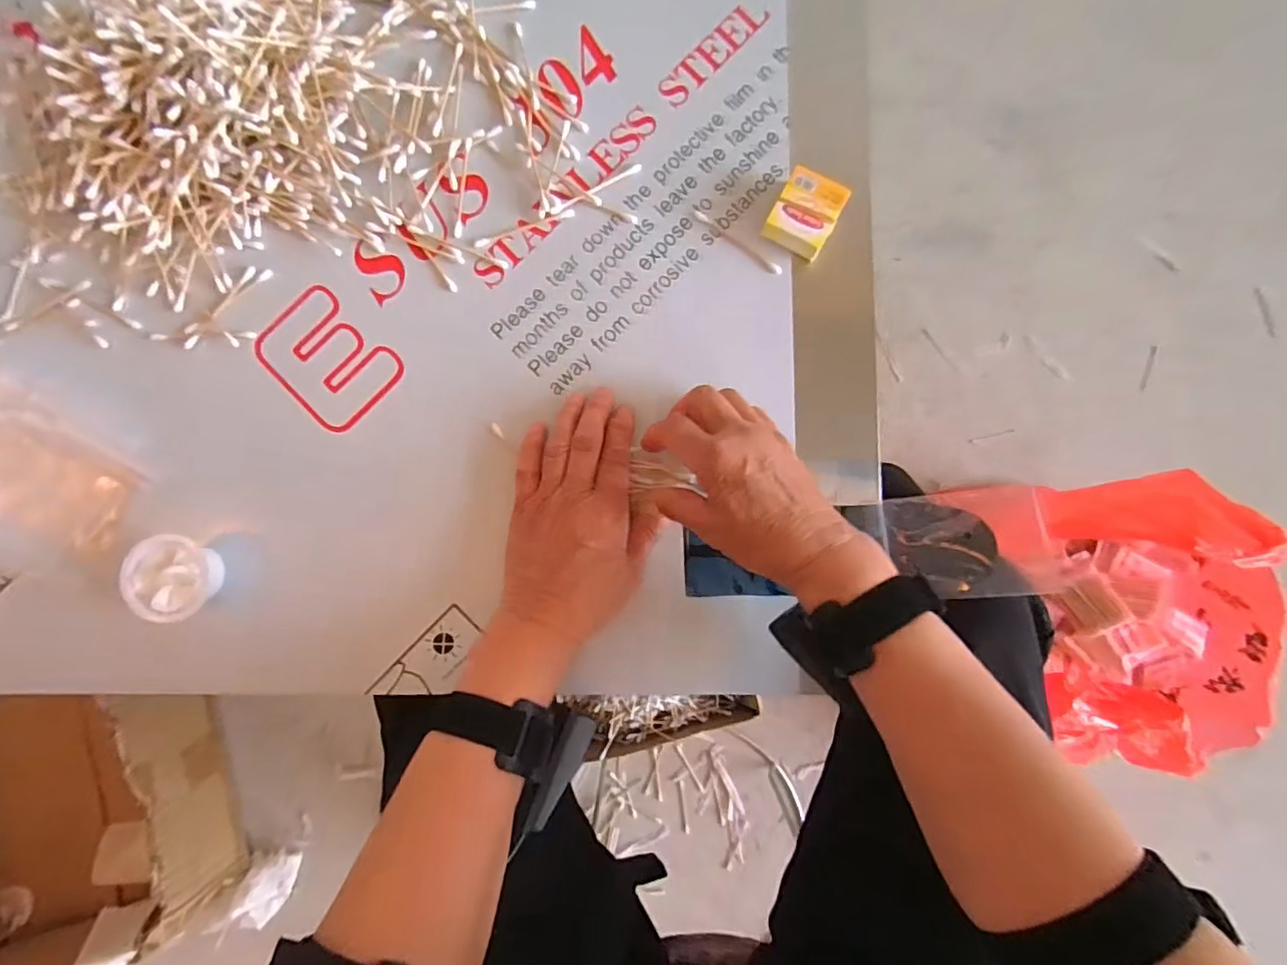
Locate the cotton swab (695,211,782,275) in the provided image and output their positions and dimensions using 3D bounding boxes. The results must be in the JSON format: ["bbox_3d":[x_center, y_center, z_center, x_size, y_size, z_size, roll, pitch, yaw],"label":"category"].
[{"bbox_3d":[0.065,-0.167,0.402,0.073,0.005,0.007,36,86,1],"label":"cotton swab"}]

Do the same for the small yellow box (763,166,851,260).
[{"bbox_3d":[0.108,-0.179,0.392,0.041,0.027,0.049,29,87,3],"label":"small yellow box"}]

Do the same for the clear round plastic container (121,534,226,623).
[{"bbox_3d":[-0.299,0.062,0.370,0.052,0.028,0.051,0,86,1],"label":"clear round plastic container"}]

